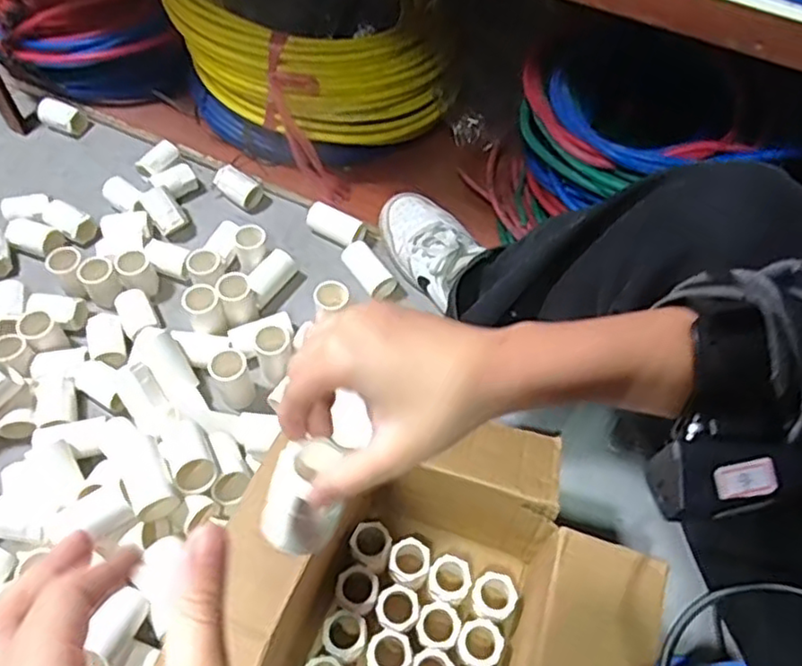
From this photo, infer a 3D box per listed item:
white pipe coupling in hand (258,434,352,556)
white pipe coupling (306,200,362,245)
[{"bbox_3d":[-0.049,0.081,0.330,0.039,0.038,0.049,15,57,7],"label":"white pipe coupling in hand"},{"bbox_3d":[-0.085,-0.138,0.833,0.064,0.037,0.029,24,59,12],"label":"white pipe coupling"}]

